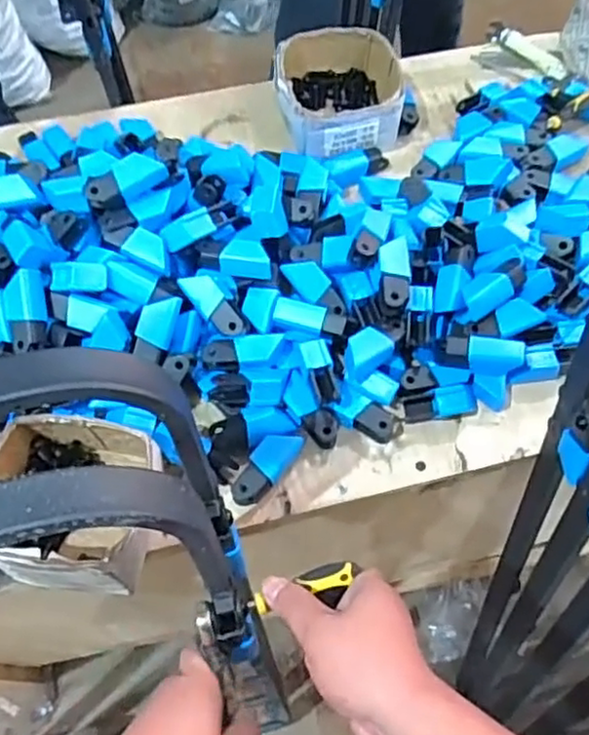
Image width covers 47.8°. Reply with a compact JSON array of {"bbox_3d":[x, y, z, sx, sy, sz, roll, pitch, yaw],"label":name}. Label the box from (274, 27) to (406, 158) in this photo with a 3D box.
[{"bbox_3d":[0.053,-0.362,0.872,0.161,0.086,0.184,-11,62,-5],"label":"box"}]

